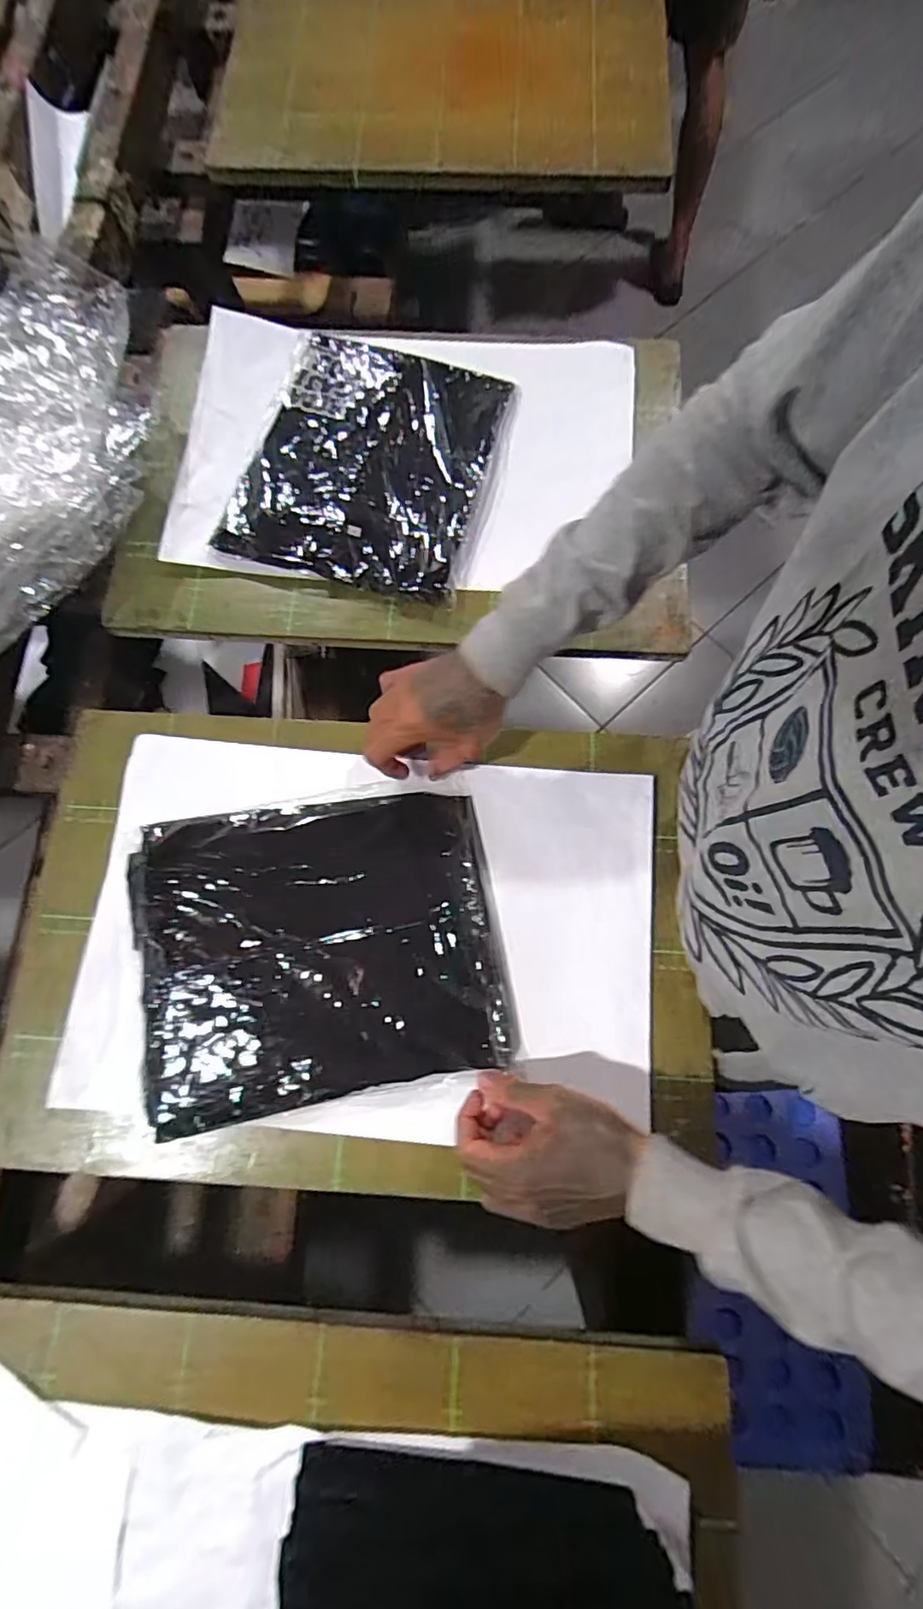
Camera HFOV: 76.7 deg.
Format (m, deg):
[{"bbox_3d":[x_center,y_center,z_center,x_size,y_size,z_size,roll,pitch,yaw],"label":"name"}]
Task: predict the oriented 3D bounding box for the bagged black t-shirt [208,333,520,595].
[{"bbox_3d":[-0.094,-0.380,0.633,0.261,0.021,0.297,13,77,4],"label":"bagged black t-shirt"}]

